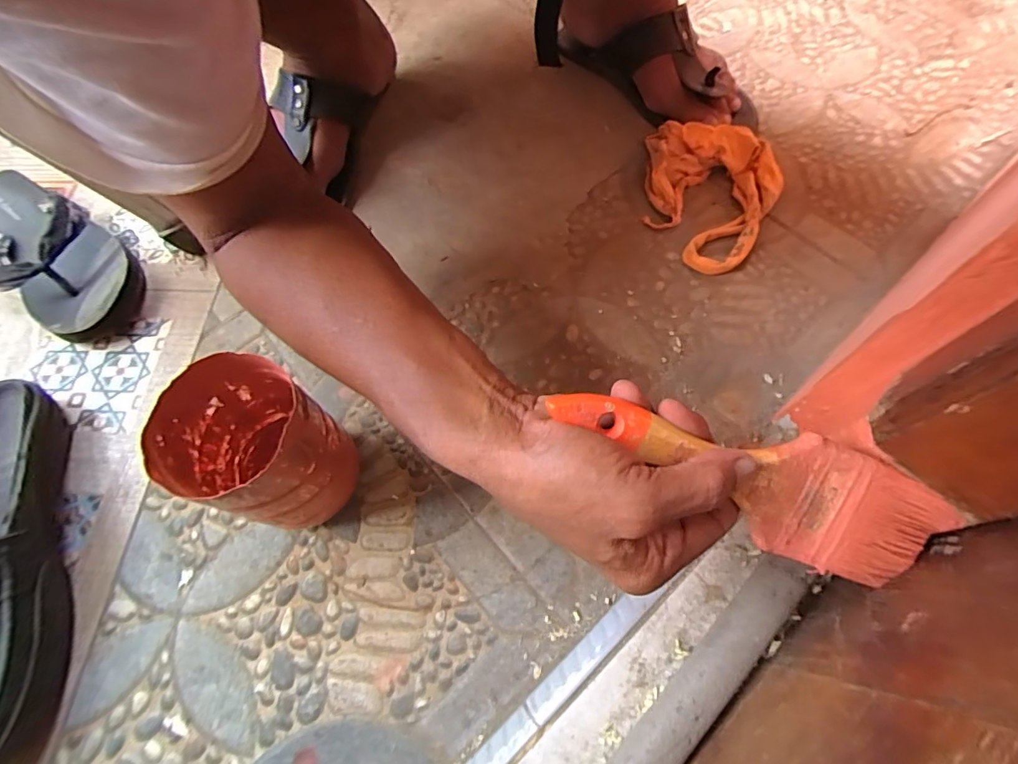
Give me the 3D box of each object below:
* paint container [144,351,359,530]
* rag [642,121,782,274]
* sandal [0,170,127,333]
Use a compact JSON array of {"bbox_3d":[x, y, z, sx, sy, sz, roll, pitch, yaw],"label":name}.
[{"bbox_3d":[-0.158,0.047,0.330,0.086,0.130,0.083,-1,65,2],"label":"paint container"},{"bbox_3d":[0.192,-0.180,0.474,0.128,0.039,0.157,14,67,9],"label":"rag"},{"bbox_3d":[-0.454,-0.133,0.472,0.261,0.062,0.101,34,71,17],"label":"sandal"}]

